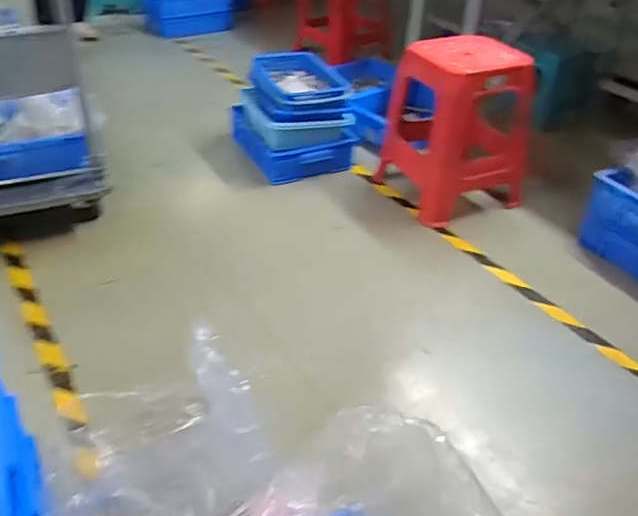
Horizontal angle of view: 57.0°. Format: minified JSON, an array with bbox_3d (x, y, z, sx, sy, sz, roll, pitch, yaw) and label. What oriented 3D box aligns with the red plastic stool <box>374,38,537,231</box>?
[{"bbox_3d":[0.411,-0.387,1.680,0.331,0.461,0.331,-18,42,-25],"label":"red plastic stool"}]

